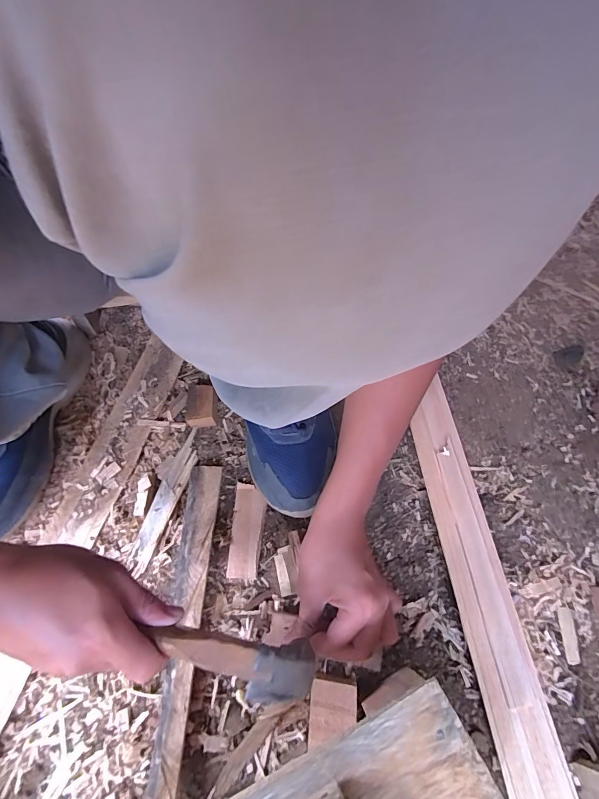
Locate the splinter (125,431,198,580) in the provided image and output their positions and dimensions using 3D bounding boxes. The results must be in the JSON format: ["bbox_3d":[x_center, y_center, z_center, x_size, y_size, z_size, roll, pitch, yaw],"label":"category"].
[{"bbox_3d":[-0.160,0.112,0.442,0.040,0.006,0.165,14,63,2],"label":"splinter"}]

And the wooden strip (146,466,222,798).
[{"bbox_3d":[-0.113,0.206,0.383,0.033,0.016,0.281,4,63,-2],"label":"wooden strip"}]

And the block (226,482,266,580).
[{"bbox_3d":[-0.059,0.145,0.426,0.035,0.006,0.102,4,63,-3],"label":"block"}]

